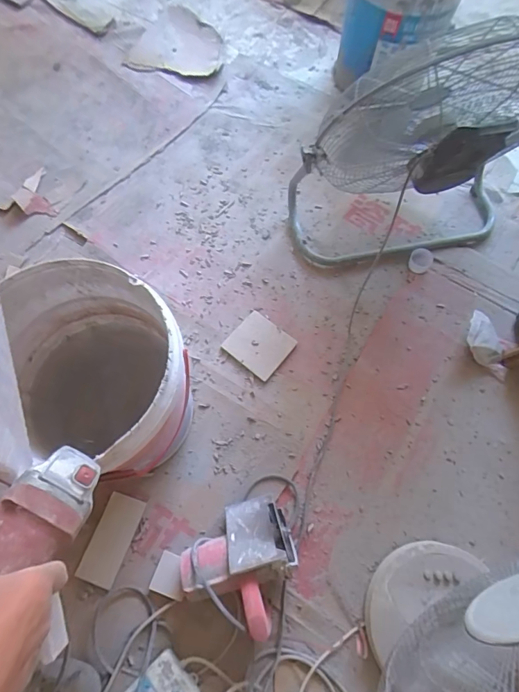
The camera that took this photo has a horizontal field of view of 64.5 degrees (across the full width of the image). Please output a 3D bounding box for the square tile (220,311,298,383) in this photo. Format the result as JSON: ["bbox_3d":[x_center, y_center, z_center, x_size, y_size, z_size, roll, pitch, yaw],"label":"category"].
[{"bbox_3d":[-0.001,-0.003,0.950,0.133,0.011,0.124,37,71,13],"label":"square tile"}]

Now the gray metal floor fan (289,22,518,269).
[{"bbox_3d":[0.376,-0.431,0.886,0.562,0.518,0.250,-14,69,-7],"label":"gray metal floor fan"}]

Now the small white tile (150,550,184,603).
[{"bbox_3d":[-0.165,0.431,0.772,0.066,0.008,0.068,12,59,15],"label":"small white tile"}]

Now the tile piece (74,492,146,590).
[{"bbox_3d":[-0.289,0.376,0.802,0.075,0.009,0.159,18,68,6],"label":"tile piece"}]

